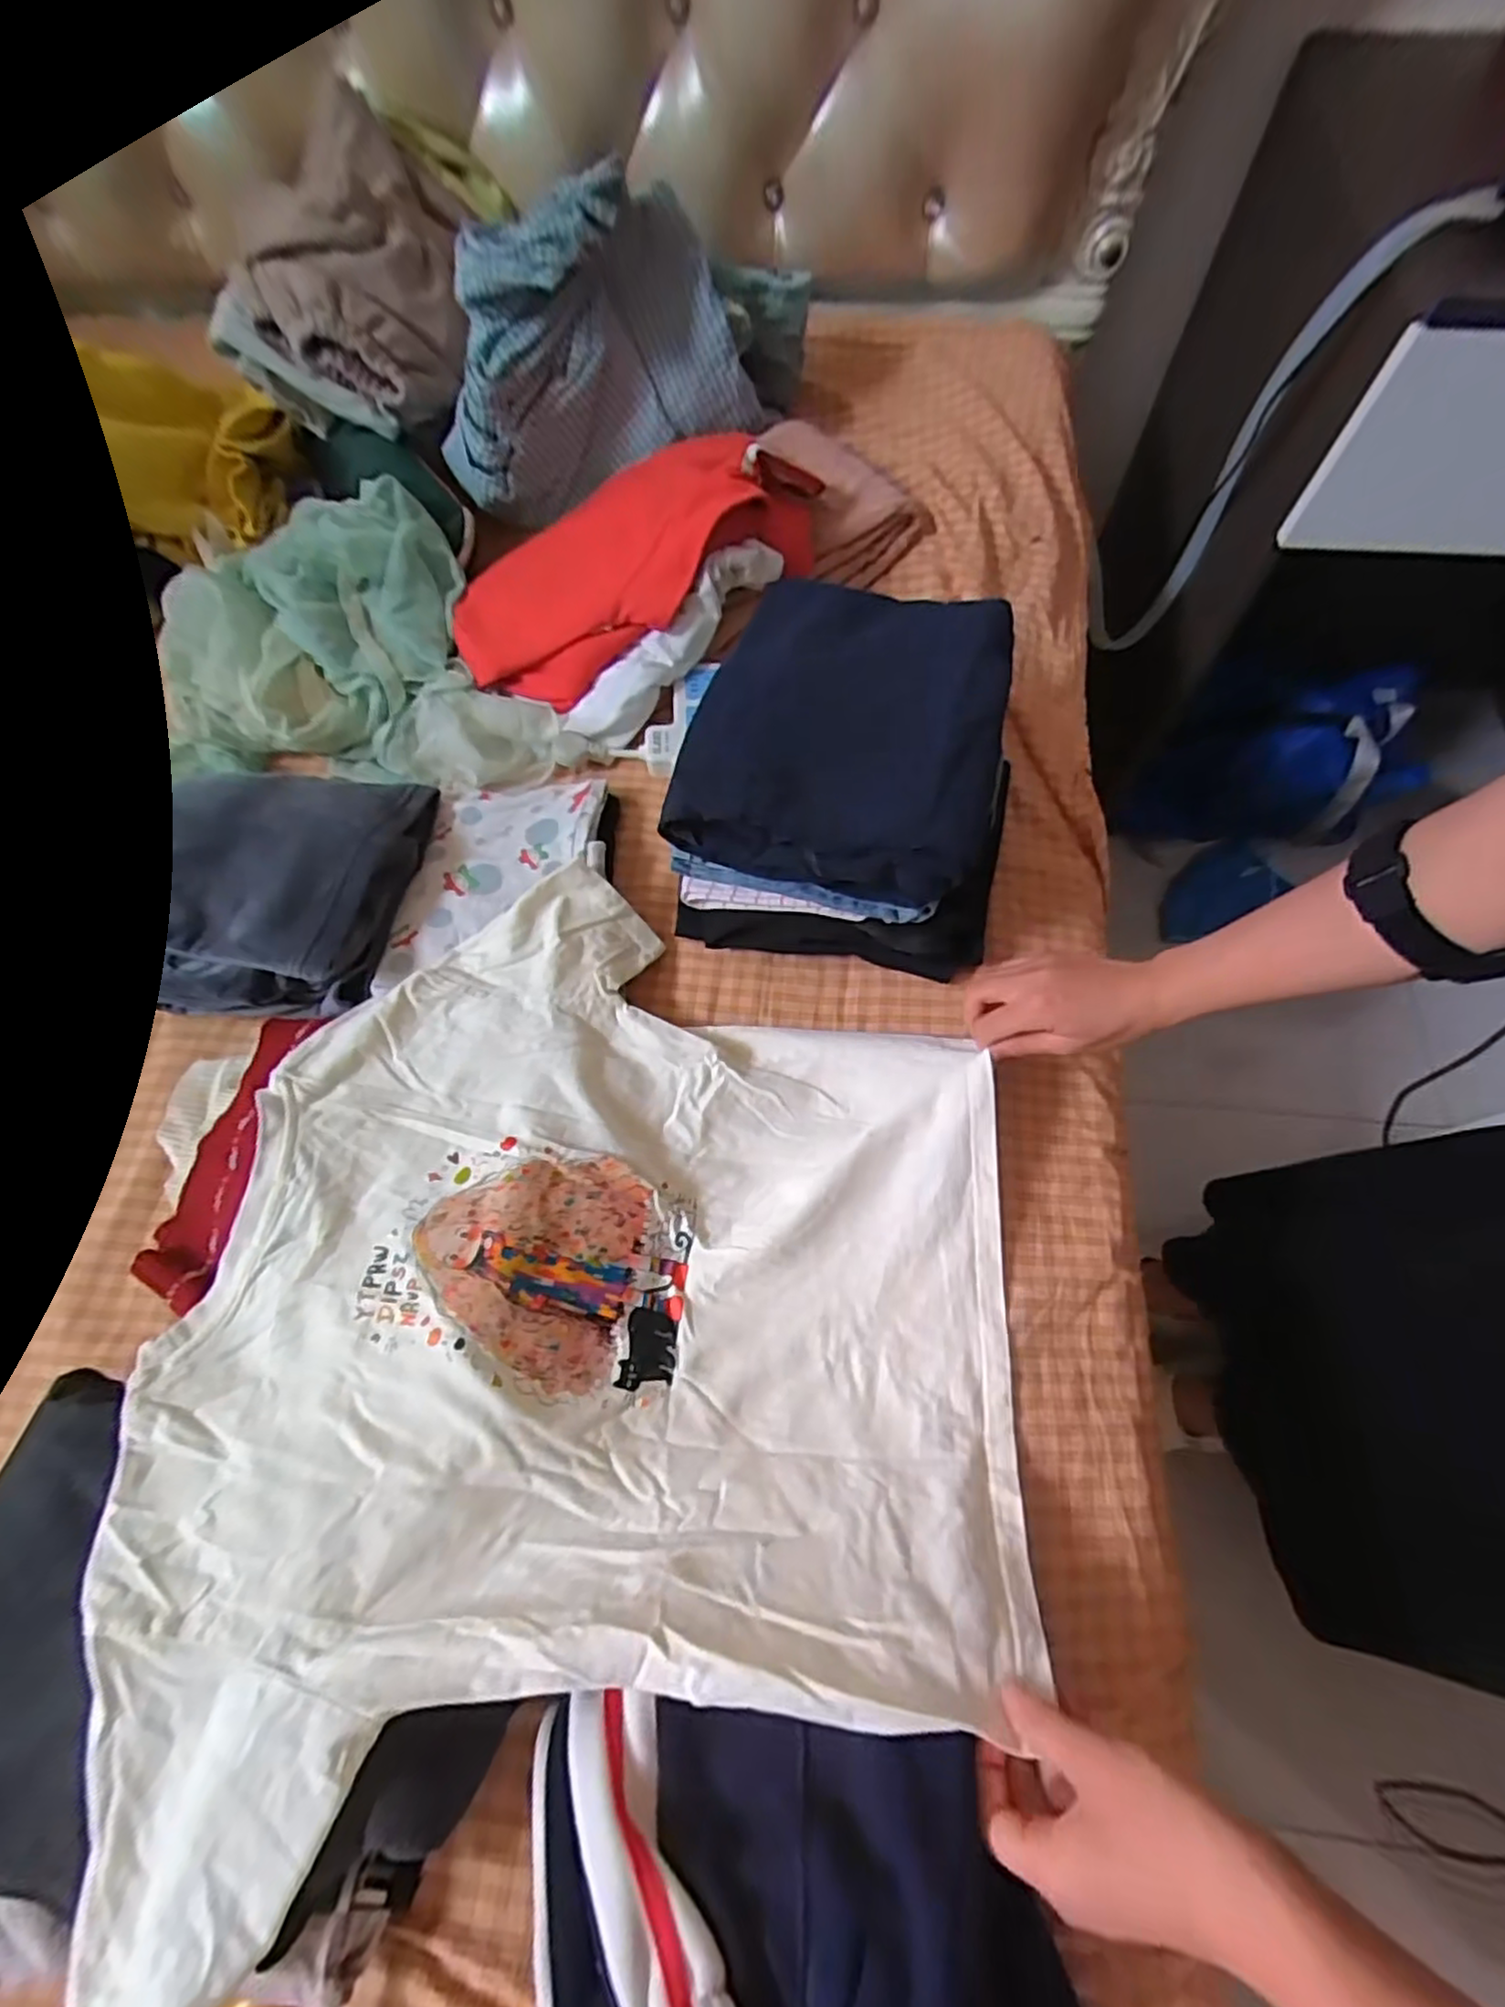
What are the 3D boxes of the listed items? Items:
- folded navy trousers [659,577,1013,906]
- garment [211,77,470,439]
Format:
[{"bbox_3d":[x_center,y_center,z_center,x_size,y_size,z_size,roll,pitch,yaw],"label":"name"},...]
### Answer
[{"bbox_3d":[0.069,-0.198,0.529,0.208,0.057,0.246,11,65,8],"label":"folded navy trousers"},{"bbox_3d":[-0.400,-0.701,0.708,0.249,0.177,0.182,-23,65,-8],"label":"garment"}]

